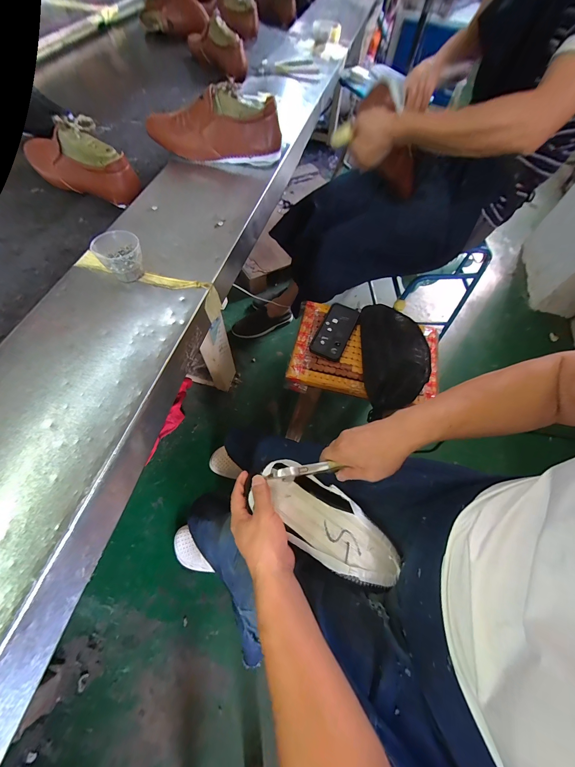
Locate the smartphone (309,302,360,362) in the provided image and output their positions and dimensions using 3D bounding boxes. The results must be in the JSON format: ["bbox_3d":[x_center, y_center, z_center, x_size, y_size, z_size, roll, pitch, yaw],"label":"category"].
[{"bbox_3d":[0.123,-0.135,0.699,0.078,0.015,0.170,29,64,-1],"label":"smartphone"}]

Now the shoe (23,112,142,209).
[{"bbox_3d":[-0.431,-0.451,0.559,0.258,0.121,0.088,31,66,12],"label":"shoe"}]

